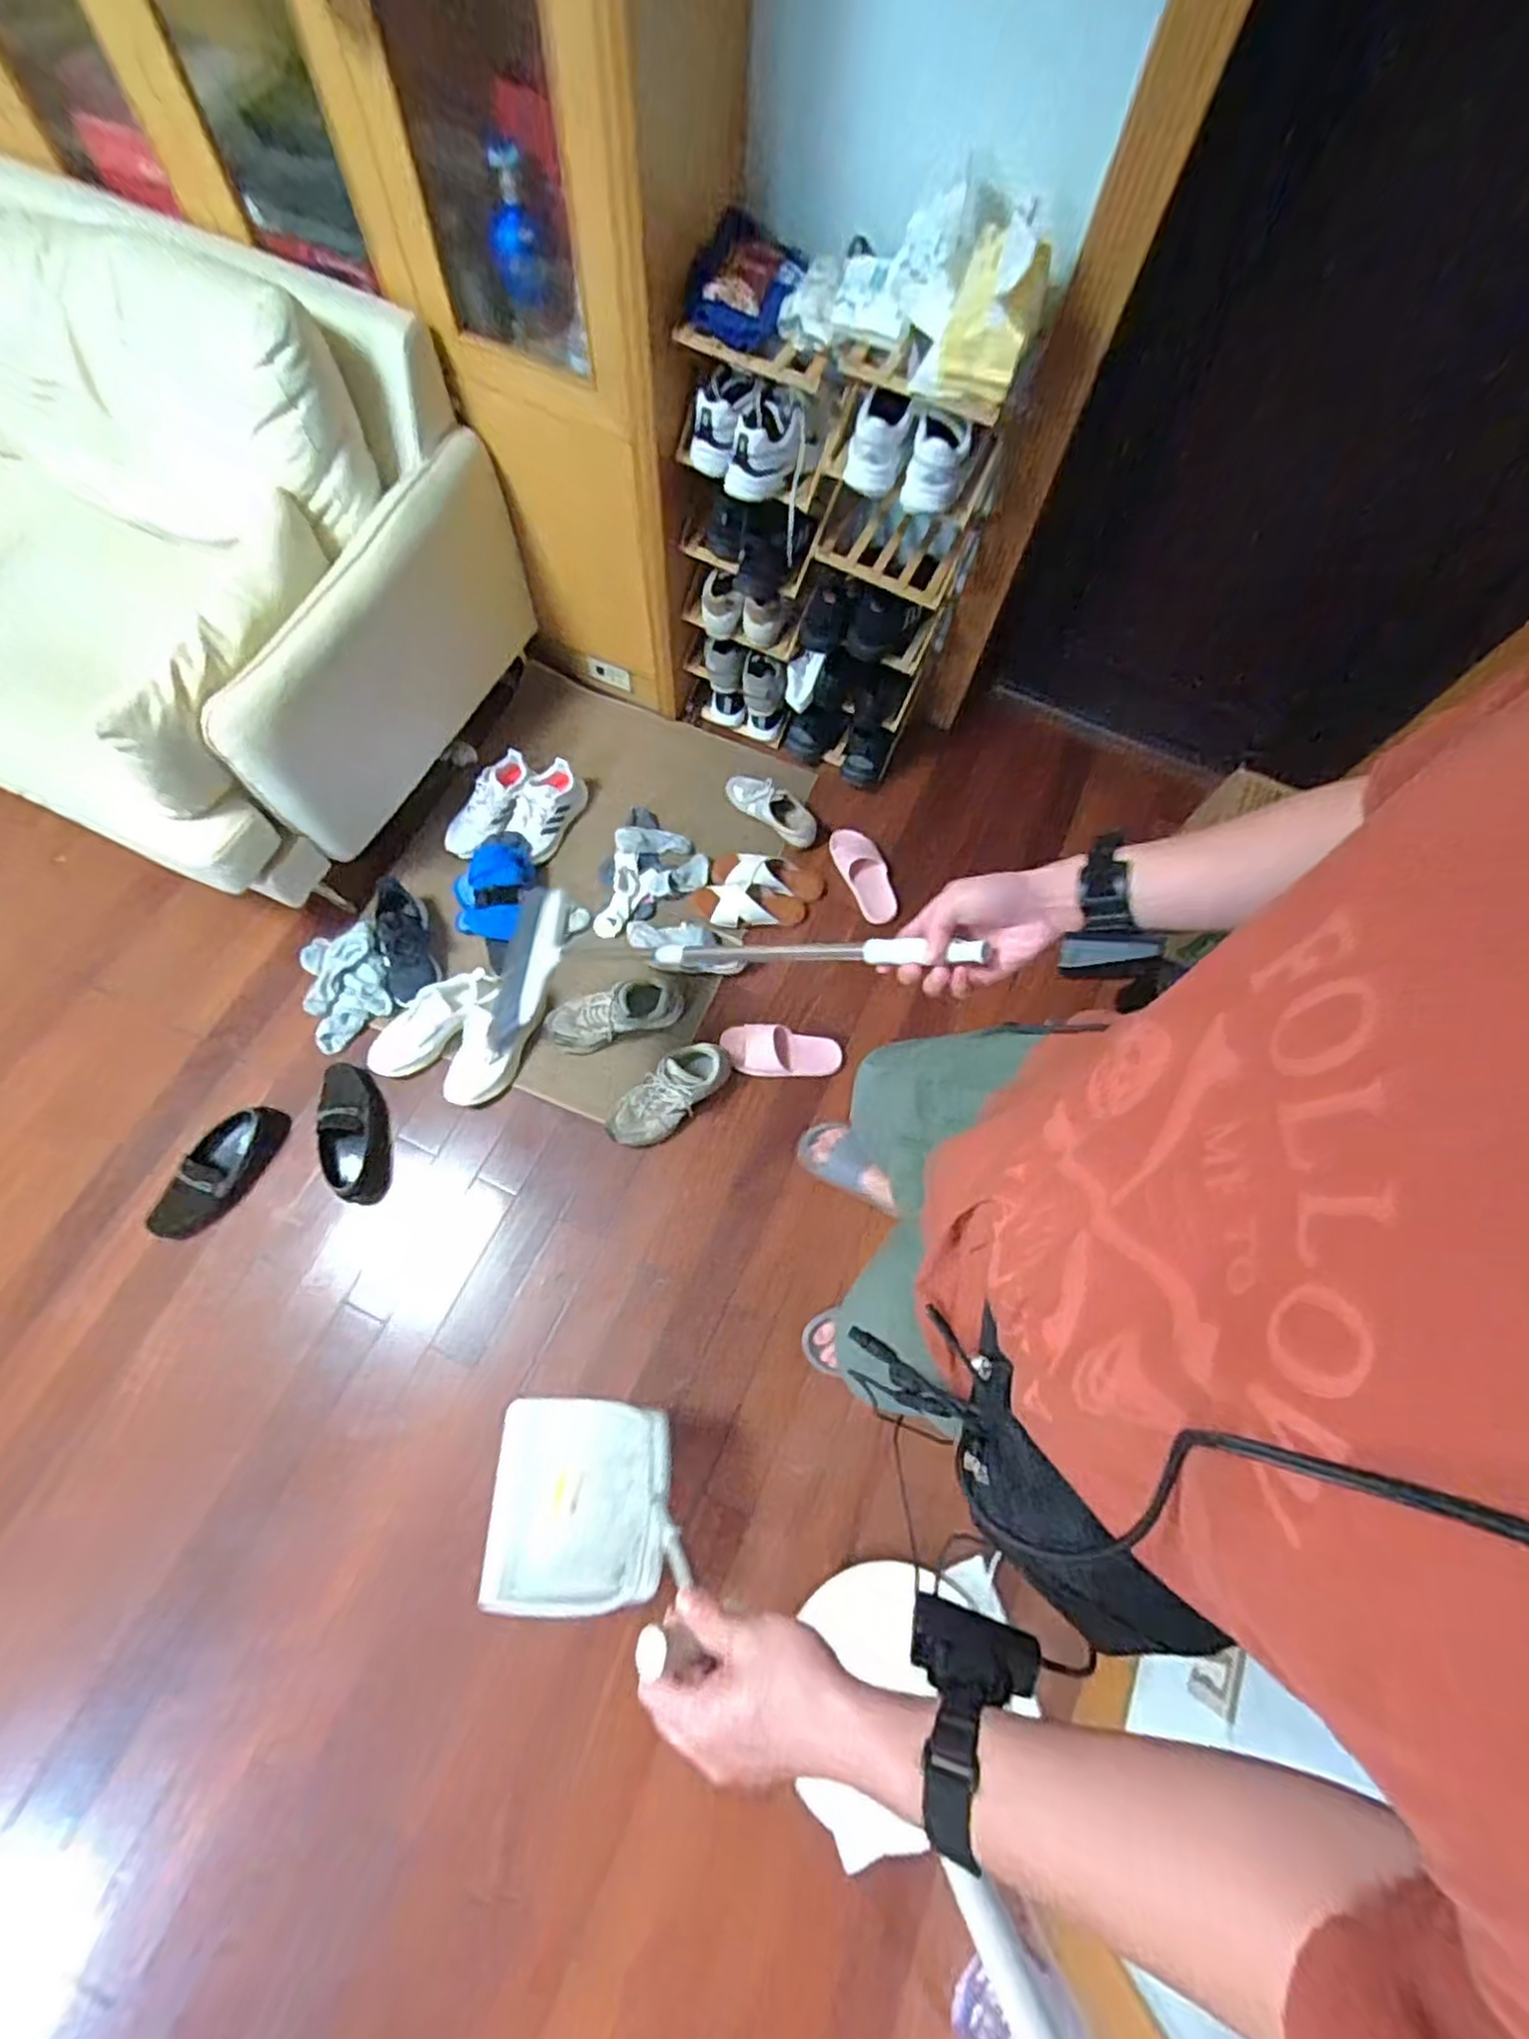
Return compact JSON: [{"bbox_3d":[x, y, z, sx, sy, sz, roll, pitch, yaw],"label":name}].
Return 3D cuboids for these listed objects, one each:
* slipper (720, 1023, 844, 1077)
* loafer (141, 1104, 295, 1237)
[{"bbox_3d":[0.036,0.067,1.567,0.252,0.061,0.098,6,69,-1],"label":"slipper"},{"bbox_3d":[-1.055,0.294,1.440,0.113,0.064,0.281,24,70,6],"label":"loafer"}]

